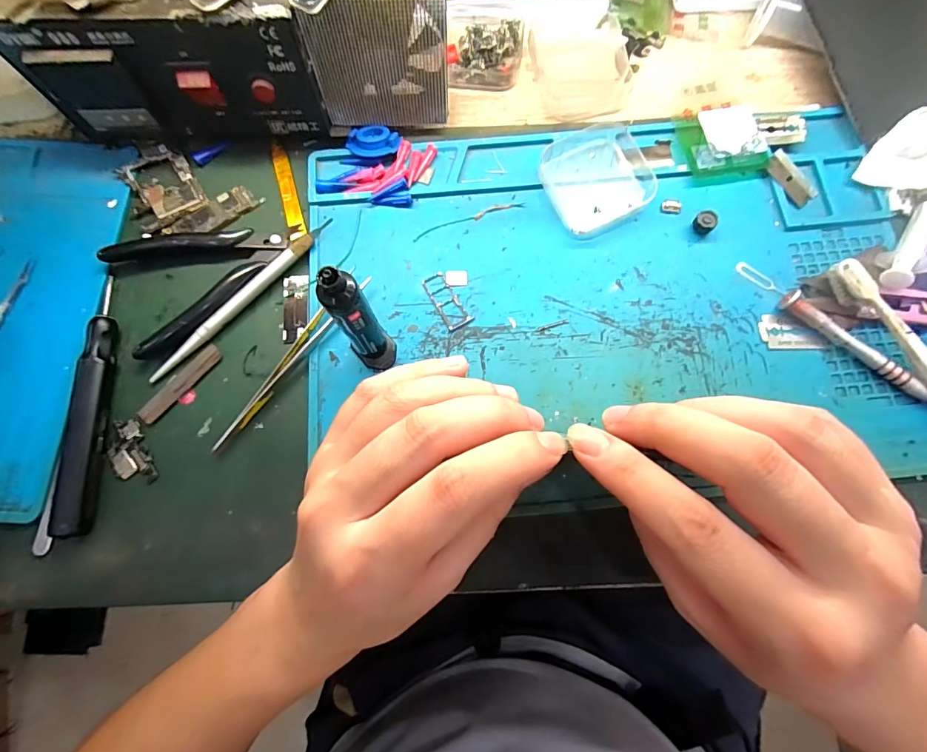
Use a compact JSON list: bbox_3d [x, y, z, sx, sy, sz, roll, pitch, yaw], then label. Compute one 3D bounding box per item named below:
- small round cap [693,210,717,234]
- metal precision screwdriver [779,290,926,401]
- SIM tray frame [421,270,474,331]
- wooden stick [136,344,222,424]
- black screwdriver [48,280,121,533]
[{"bbox_3d":[0.155,-0.099,0.275,0.013,0.010,0.011,40,80,9],"label":"small round cap"},{"bbox_3d":[0.231,-0.019,0.253,0.092,0.011,0.012,41,80,10],"label":"metal precision screwdriver"},{"bbox_3d":[-0.010,-0.048,0.267,0.017,0.004,0.040,-28,78,-6],"label":"SIM tray frame"},{"bbox_3d":[-0.169,0.004,0.255,0.012,0.004,0.056,40,80,9],"label":"wooden stick"},{"bbox_3d":[-0.213,0.014,0.245,0.014,0.017,0.144,-3,76,0],"label":"black screwdriver"}]

